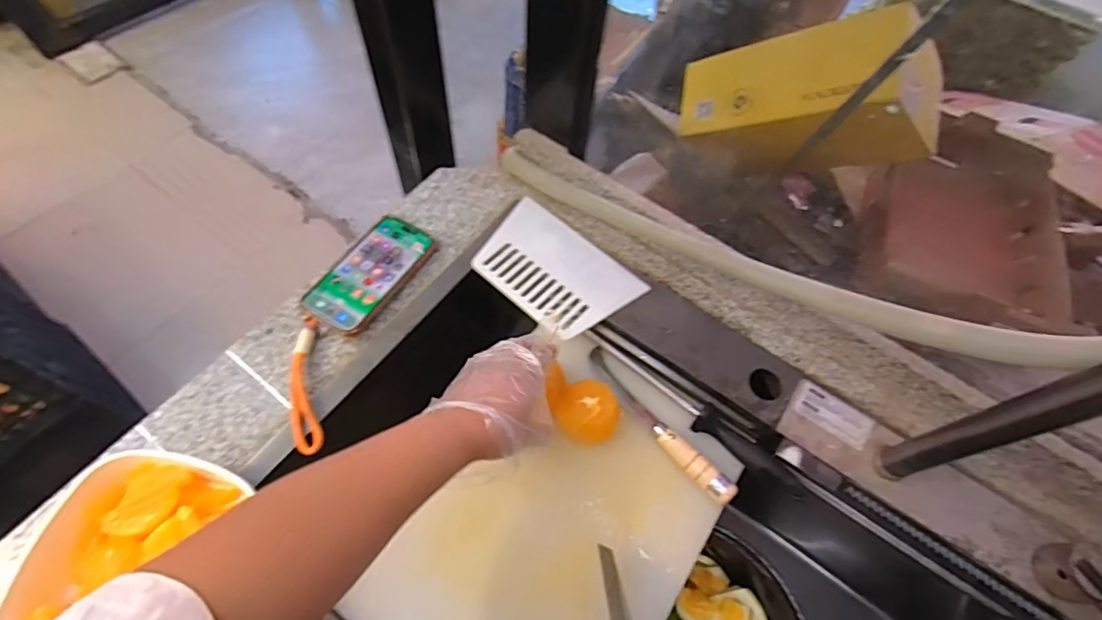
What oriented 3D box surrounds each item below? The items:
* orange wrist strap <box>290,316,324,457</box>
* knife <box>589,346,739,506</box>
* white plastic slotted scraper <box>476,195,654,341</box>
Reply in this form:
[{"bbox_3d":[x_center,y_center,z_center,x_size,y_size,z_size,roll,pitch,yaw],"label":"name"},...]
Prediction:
[{"bbox_3d":[-0.235,0.069,0.506,0.026,0.018,0.134,-9,61,-9],"label":"orange wrist strap"},{"bbox_3d":[0.108,0.117,0.557,0.027,0.029,0.206,-30,52,-19],"label":"knife"},{"bbox_3d":[0.001,-0.044,0.589,0.174,0.018,0.112,40,66,18],"label":"white plastic slotted scraper"}]

